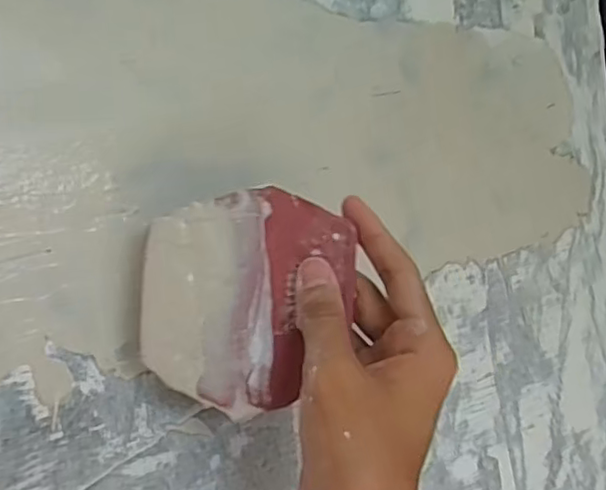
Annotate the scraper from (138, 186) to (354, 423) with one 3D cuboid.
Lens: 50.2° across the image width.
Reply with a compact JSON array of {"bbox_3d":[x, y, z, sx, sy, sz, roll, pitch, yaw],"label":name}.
[{"bbox_3d":[-0.023,0.024,0.292,0.094,0.093,0.007,-5,-1,-7],"label":"scraper"}]

